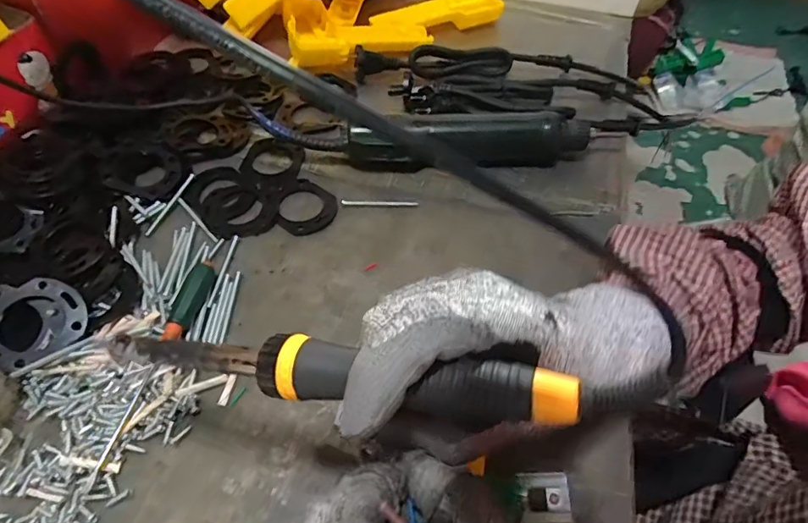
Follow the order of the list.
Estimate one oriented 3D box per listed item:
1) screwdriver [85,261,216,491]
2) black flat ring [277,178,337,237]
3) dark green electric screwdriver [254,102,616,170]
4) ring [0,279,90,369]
[{"bbox_3d":[-0.157,0.059,0.306,0.017,0.012,0.158,9,54,2],"label":"screwdriver"},{"bbox_3d":[-0.079,-0.044,0.389,0.050,0.004,0.049,2,54,-3],"label":"black flat ring"},{"bbox_3d":[0.028,-0.108,0.426,0.309,0.041,0.043,-4,54,-8],"label":"dark green electric screwdriver"},{"bbox_3d":[-0.235,0.035,0.298,0.061,0.008,0.056,7,68,-17],"label":"ring"}]

